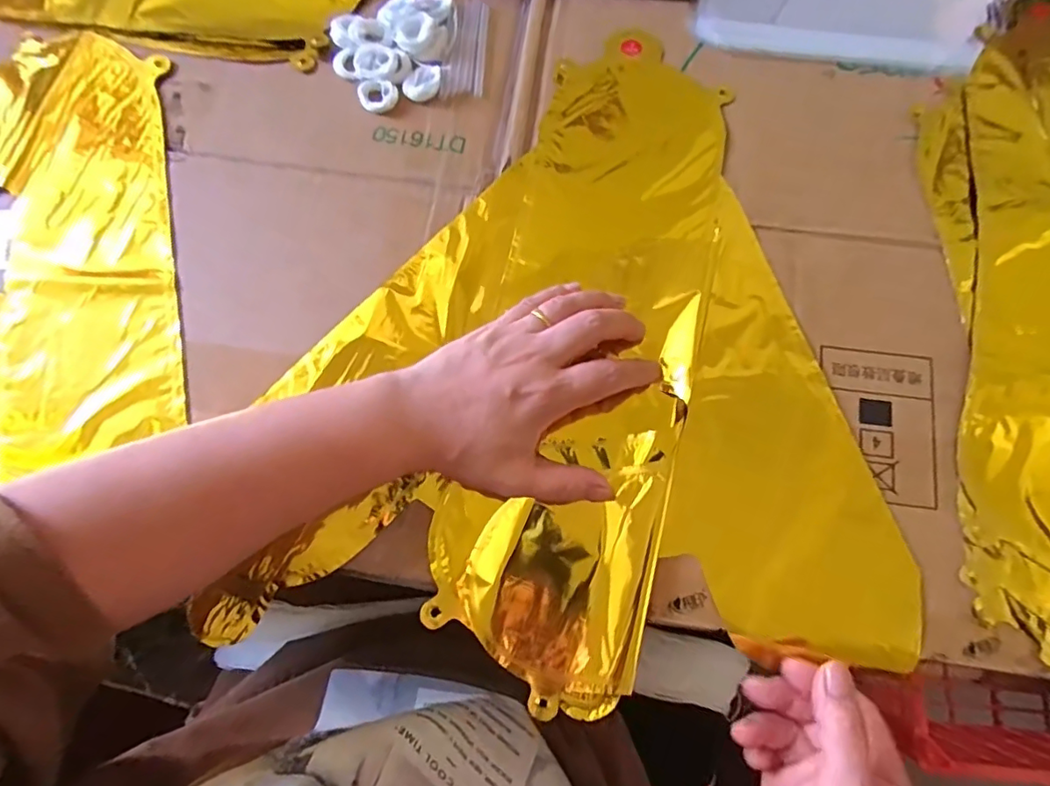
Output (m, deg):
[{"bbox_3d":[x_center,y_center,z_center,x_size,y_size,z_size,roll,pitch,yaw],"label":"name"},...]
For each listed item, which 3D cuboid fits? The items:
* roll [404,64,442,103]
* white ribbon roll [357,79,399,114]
[{"bbox_3d":[-0.070,-0.216,0.391,0.022,0.004,0.031,33,78,9],"label":"roll"},{"bbox_3d":[-0.101,-0.204,0.387,0.026,0.008,0.023,-4,75,0],"label":"white ribbon roll"}]

